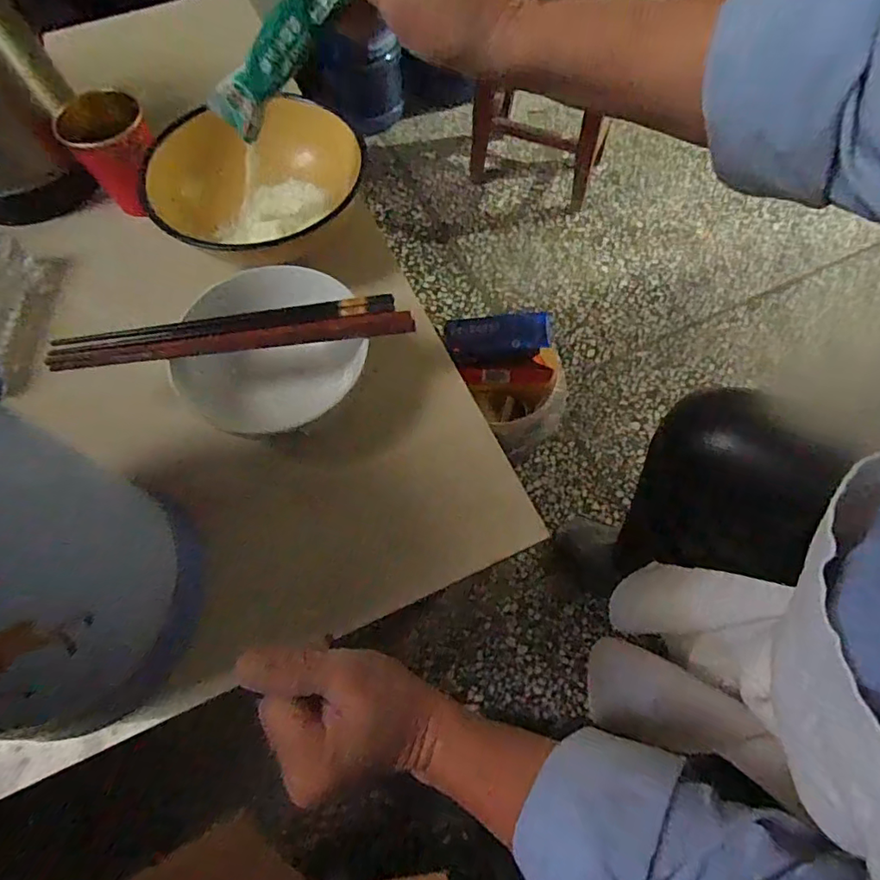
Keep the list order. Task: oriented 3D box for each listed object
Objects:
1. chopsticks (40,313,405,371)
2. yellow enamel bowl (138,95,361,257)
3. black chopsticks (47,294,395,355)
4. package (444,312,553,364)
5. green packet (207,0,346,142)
[{"bbox_3d":[-0.140,-0.067,0.365,0.243,0.012,0.014,-9,66,-2],"label":"chopsticks"},{"bbox_3d":[-0.147,-0.208,0.448,0.170,0.068,0.149,-33,69,-13],"label":"yellow enamel bowl"},{"bbox_3d":[-0.148,-0.080,0.366,0.230,0.005,0.018,-8,66,-2],"label":"black chopsticks"},{"bbox_3d":[0.081,-0.144,0.742,0.144,0.026,0.067,-2,65,1],"label":"package"},{"bbox_3d":[-0.103,-0.260,0.348,0.139,0.031,0.019,-32,61,33],"label":"green packet"}]

